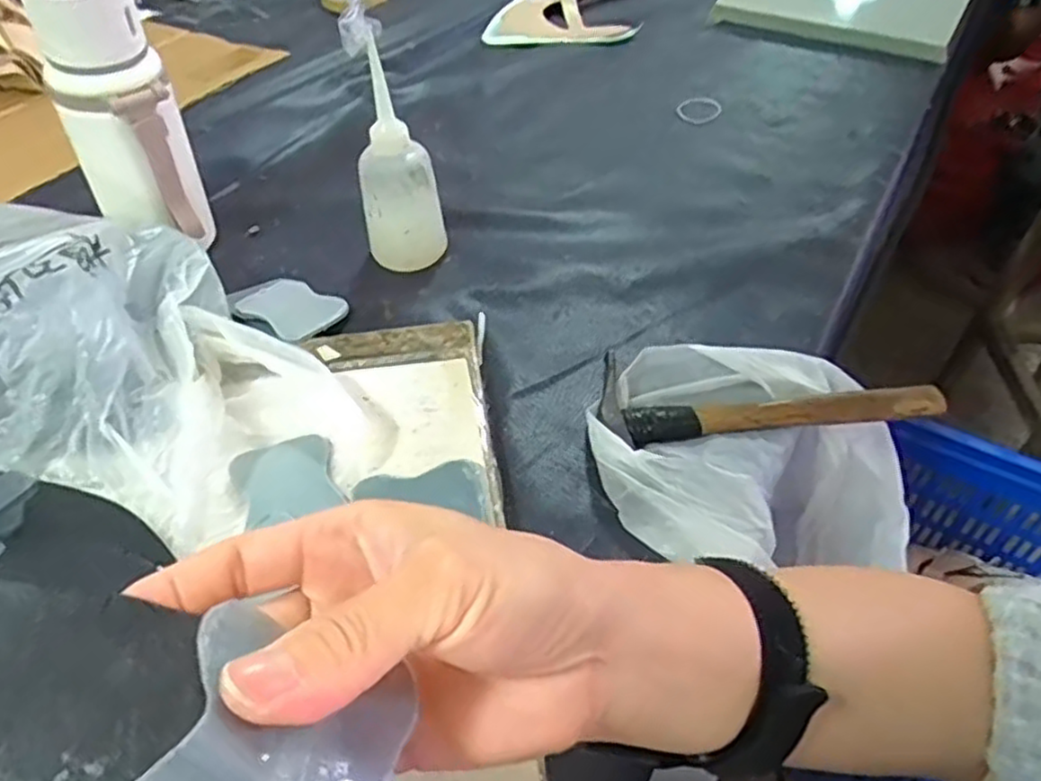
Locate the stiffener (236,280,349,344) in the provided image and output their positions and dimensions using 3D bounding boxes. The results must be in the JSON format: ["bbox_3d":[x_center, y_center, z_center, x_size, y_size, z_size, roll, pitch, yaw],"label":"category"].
[{"bbox_3d":[-0.177,-0.064,0.555,0.069,0.005,0.057,31,52,22],"label":"stiffener"}]

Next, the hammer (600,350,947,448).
[{"bbox_3d":[0.170,-0.001,0.500,0.232,0.019,0.078,-6,47,-4],"label":"hammer"}]

